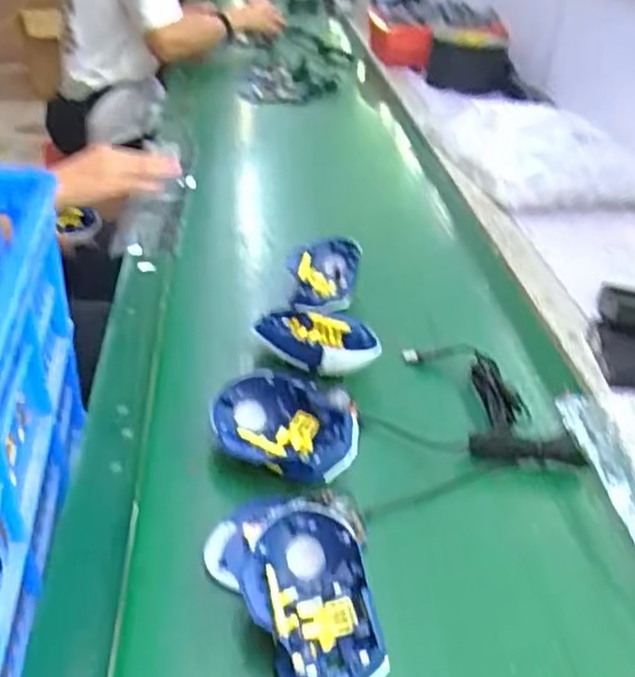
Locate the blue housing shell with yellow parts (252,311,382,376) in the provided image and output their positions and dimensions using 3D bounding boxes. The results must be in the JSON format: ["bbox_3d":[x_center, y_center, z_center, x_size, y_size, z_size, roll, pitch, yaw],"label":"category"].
[{"bbox_3d":[0.004,0.004,0.681,0.118,0.039,0.072,23,40,26],"label":"blue housing shell with yellow parts"}]

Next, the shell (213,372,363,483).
[{"bbox_3d":[-0.028,0.071,0.572,0.125,0.049,0.071,20,39,23],"label":"shell"}]

